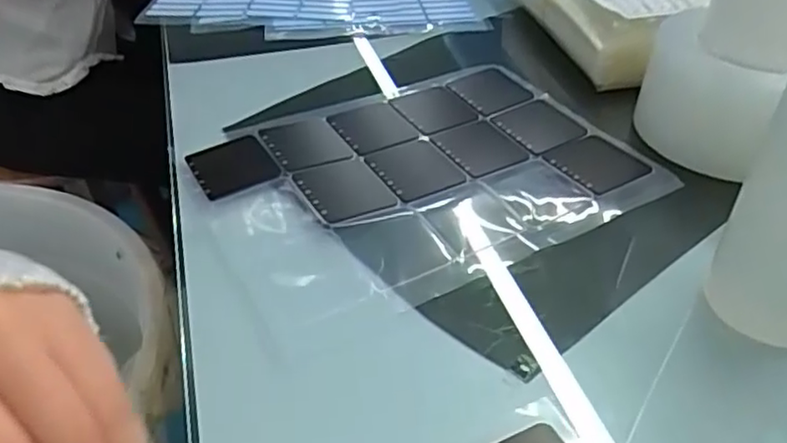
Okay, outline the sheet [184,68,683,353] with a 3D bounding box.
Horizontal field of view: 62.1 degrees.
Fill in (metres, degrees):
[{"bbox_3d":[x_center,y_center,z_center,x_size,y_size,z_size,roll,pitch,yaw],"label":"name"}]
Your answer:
[{"bbox_3d":[0.021,-0.033,0.430,0.273,0.009,0.190,-20,44,-23],"label":"sheet"}]

